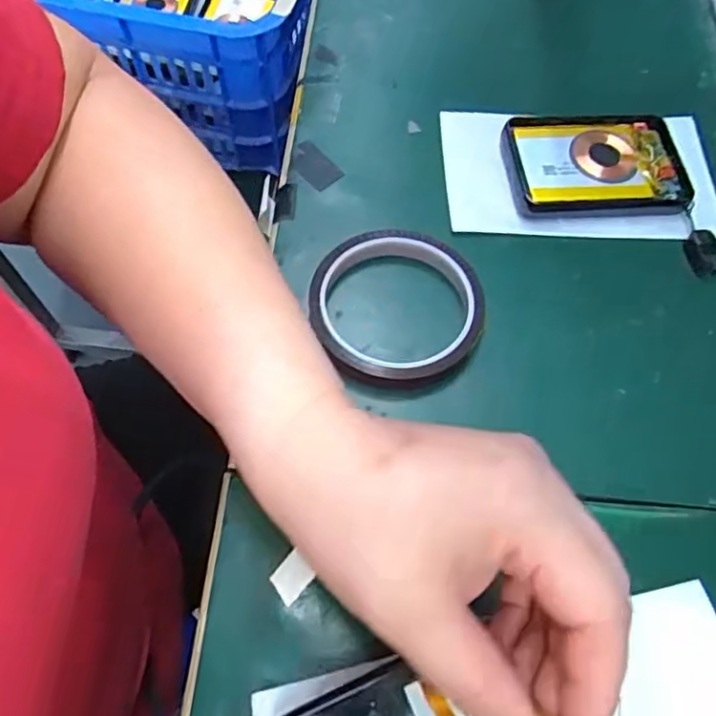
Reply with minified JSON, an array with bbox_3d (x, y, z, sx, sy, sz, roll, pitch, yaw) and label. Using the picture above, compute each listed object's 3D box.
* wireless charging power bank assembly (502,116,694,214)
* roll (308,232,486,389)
[{"bbox_3d":[0.149,-0.121,0.385,0.103,0.013,0.069,-2,64,-2],"label":"wireless charging power bank assembly"},{"bbox_3d":[0.021,-0.027,0.336,0.093,0.015,0.089,1,64,-1],"label":"roll"}]

